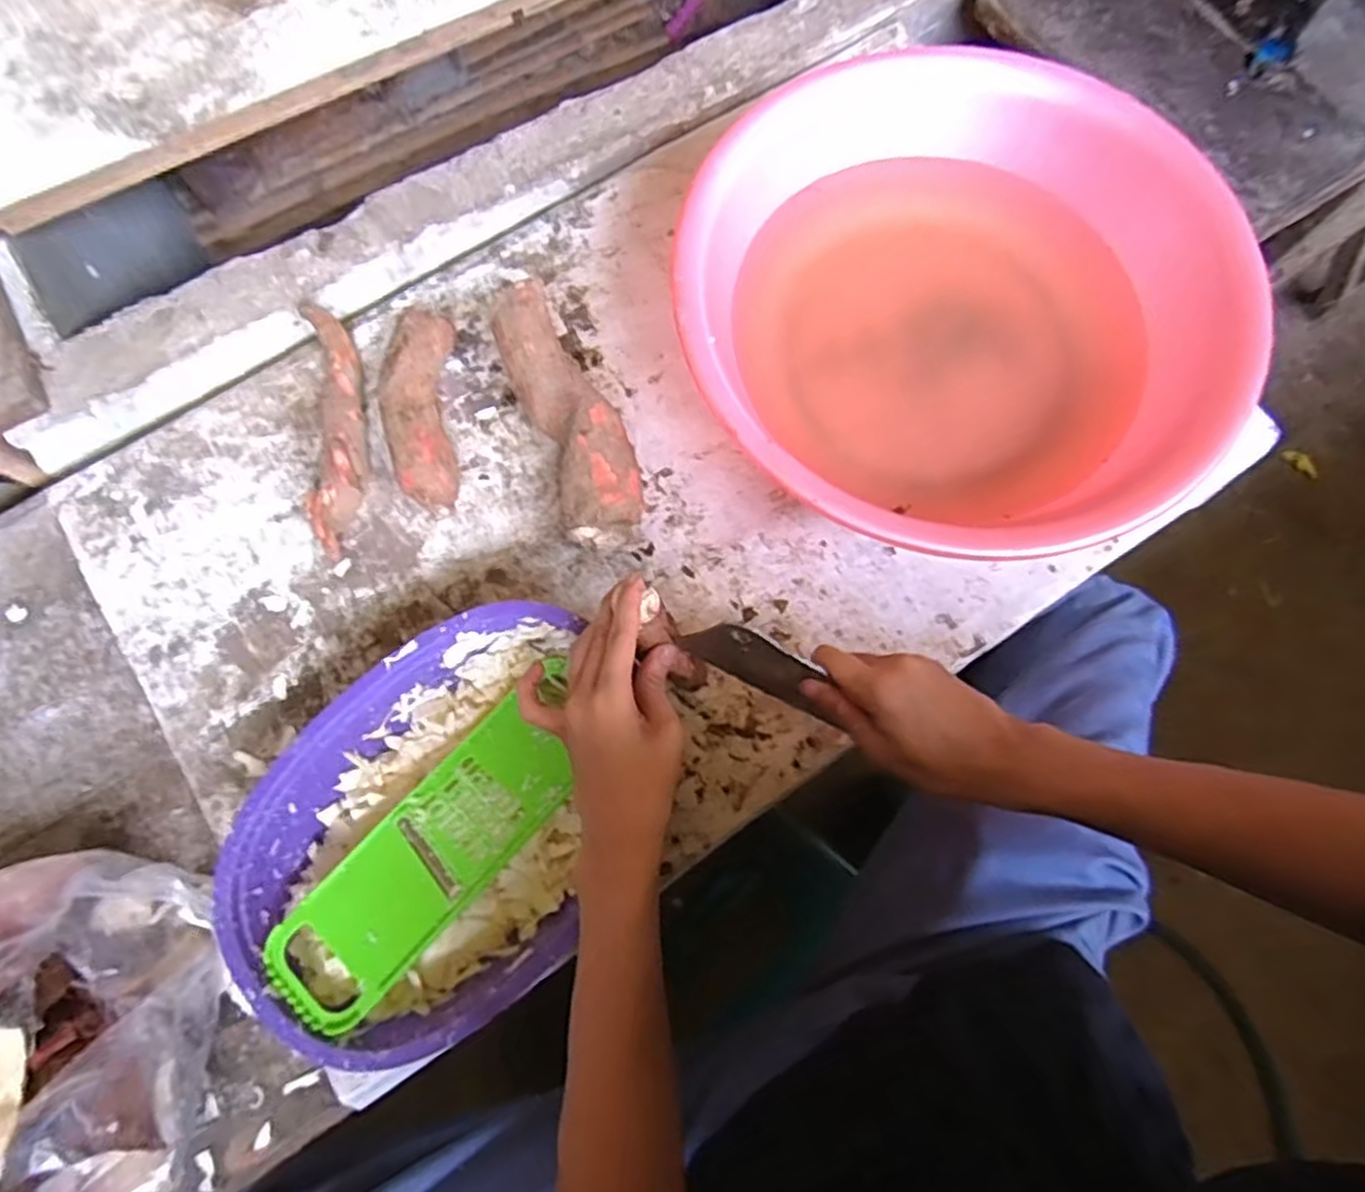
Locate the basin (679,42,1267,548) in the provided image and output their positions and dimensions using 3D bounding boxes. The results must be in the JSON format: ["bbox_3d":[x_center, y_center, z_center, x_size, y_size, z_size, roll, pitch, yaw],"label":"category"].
[{"bbox_3d":[0.199,-0.227,0.575,0.392,0.118,0.378,0,74,1],"label":"basin"}]

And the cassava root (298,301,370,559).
[{"bbox_3d":[-0.286,-0.145,0.605,0.041,0.035,0.225,-9,74,-1],"label":"cassava root"}]

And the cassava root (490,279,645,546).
[{"bbox_3d":[-0.087,-0.139,0.586,0.069,0.069,0.212,-21,74,-5],"label":"cassava root"}]

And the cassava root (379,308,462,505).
[{"bbox_3d":[-0.213,-0.152,0.606,0.054,0.045,0.169,-6,75,-1],"label":"cassava root"}]

